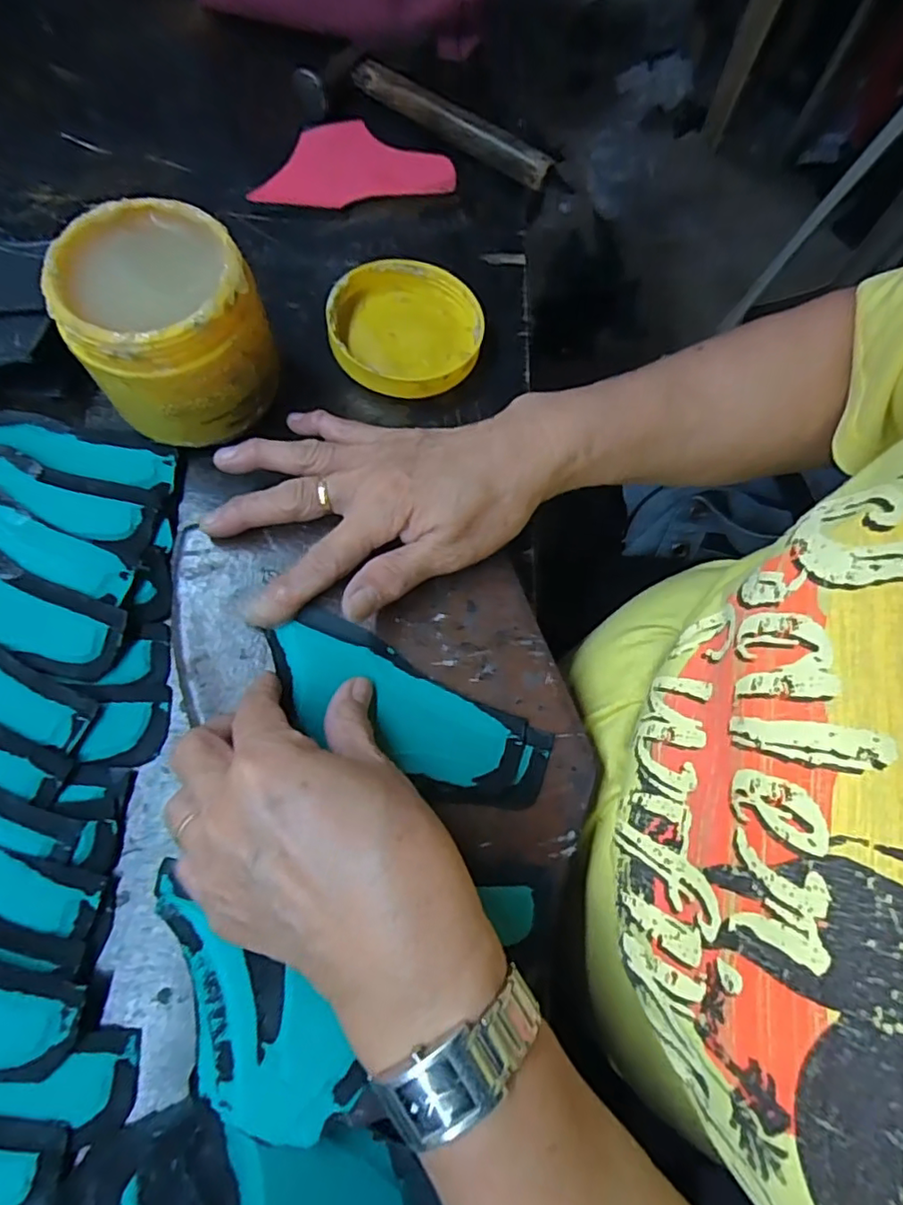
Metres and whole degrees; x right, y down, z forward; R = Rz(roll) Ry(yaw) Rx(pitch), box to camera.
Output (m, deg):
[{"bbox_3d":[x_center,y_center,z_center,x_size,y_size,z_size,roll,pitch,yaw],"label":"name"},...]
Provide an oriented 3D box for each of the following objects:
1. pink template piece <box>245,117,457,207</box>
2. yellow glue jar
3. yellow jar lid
[{"bbox_3d":[-0.072,-0.320,0.432,0.140,0.011,0.073,-7,74,-7],"label":"pink template piece"},{"bbox_3d":[-0.148,-0.140,0.317,0.088,0.089,0.087,1,71,-3],"label":"yellow glue jar"},{"bbox_3d":[-0.028,-0.169,0.367,0.090,0.023,0.090,1,71,-3],"label":"yellow jar lid"}]

